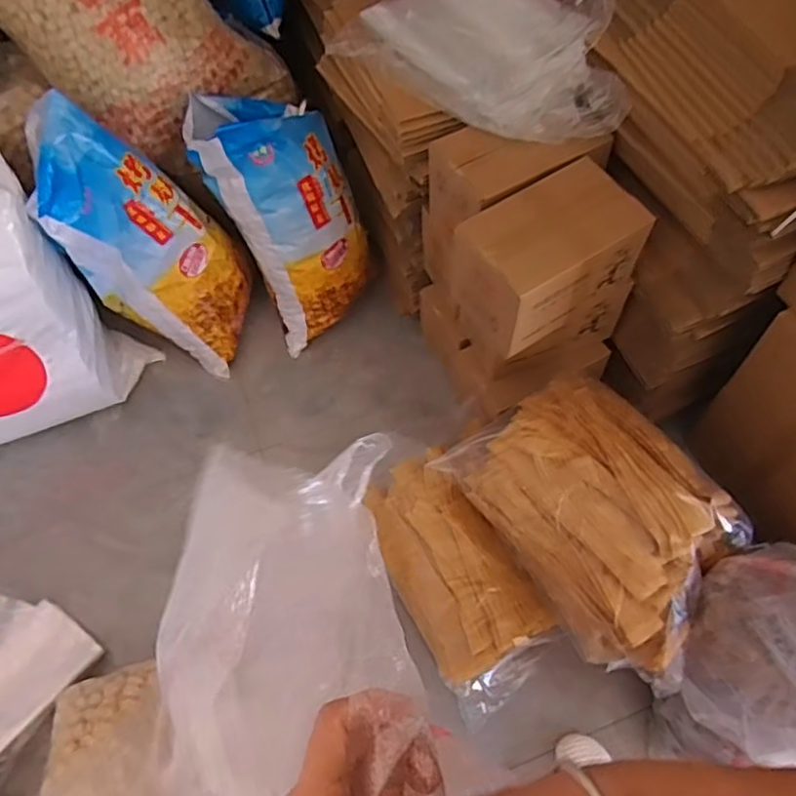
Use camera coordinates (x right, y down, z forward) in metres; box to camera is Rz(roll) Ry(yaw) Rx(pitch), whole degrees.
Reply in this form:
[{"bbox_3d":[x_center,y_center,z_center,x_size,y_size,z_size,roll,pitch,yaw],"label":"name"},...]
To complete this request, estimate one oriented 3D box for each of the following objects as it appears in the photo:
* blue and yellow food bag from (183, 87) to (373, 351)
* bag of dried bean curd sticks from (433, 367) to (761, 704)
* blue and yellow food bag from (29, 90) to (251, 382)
[{"bbox_3d":[-0.248,-0.424,1.557,0.299,0.590,0.233,-34,37,-16],"label":"blue and yellow food bag"},{"bbox_3d":[0.362,0.199,1.202,0.332,0.210,0.519,-35,64,-16],"label":"bag of dried bean curd sticks"},{"bbox_3d":[-0.589,-0.357,1.526,0.200,0.658,0.300,10,57,38],"label":"blue and yellow food bag"}]

